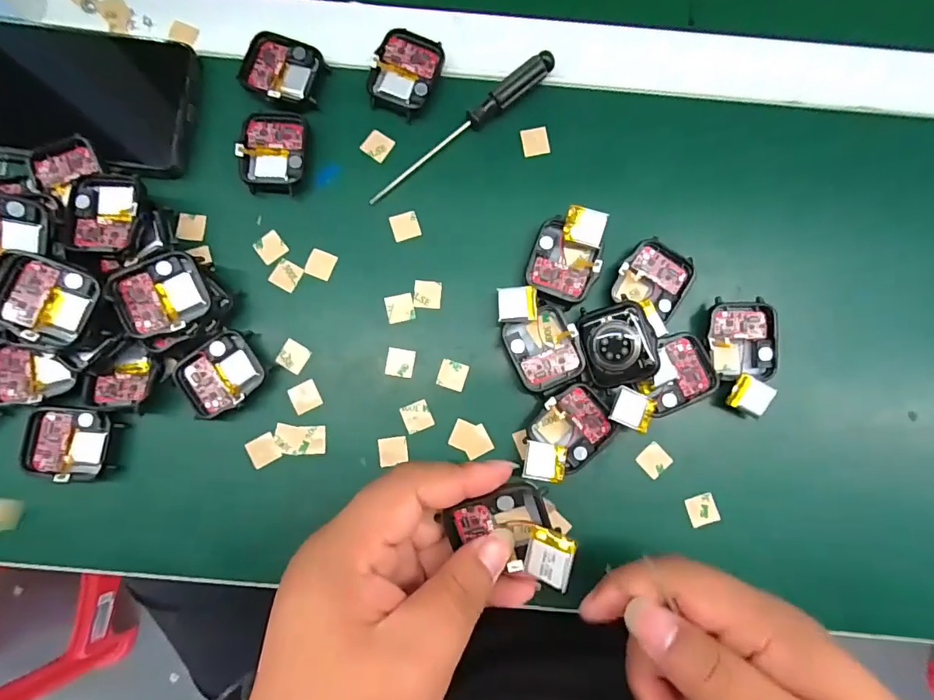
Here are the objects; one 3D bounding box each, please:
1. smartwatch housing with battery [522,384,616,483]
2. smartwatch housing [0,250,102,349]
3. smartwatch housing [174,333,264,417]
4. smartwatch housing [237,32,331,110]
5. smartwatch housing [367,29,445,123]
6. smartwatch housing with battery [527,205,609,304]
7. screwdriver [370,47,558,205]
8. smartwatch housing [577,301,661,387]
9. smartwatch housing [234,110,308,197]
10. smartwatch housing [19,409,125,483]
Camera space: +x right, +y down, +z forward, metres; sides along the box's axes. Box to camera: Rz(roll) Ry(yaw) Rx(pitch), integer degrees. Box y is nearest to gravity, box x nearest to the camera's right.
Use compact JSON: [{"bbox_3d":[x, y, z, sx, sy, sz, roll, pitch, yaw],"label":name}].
[{"bbox_3d":[0.052,0.046,0.255,0.053,0.017,0.036,-45,86,-5],"label":"smartwatch housing with battery"},{"bbox_3d":[-0.202,-0.024,0.227,0.044,0.010,0.039,20,83,2],"label":"smartwatch housing"},{"bbox_3d":[-0.134,0.015,0.260,0.043,0.010,0.038,-38,85,-5],"label":"smartwatch housing"},{"bbox_3d":[-0.107,-0.161,0.278,0.046,0.009,0.038,23,83,2],"label":"smartwatch housing"},{"bbox_3d":[-0.036,-0.161,0.279,0.037,0.007,0.045,24,83,2],"label":"smartwatch housing"},{"bbox_3d":[0.056,-0.053,0.266,0.037,0.016,0.049,17,83,1],"label":"smartwatch housing with battery"},{"bbox_3d":[-0.002,-0.127,0.276,0.131,0.011,0.011,-40,85,-5],"label":"screwdriver"},{"bbox_3d":[0.081,-0.004,0.255,0.035,0.015,0.041,-13,83,-2],"label":"smartwatch housing"},{"bbox_3d":[-0.110,-0.113,0.274,0.035,0.011,0.046,4,83,0],"label":"smartwatch housing"},{"bbox_3d":[-0.210,0.050,0.255,0.043,0.012,0.036,4,83,0],"label":"smartwatch housing"}]

